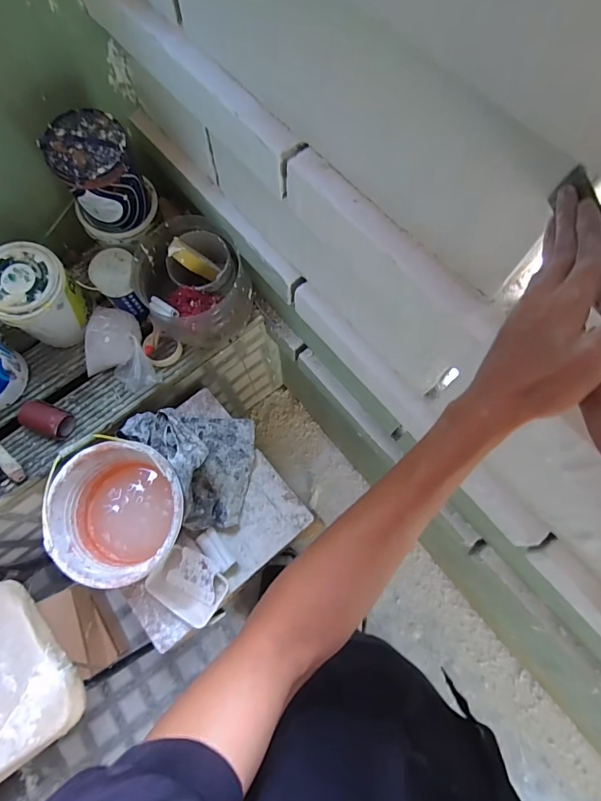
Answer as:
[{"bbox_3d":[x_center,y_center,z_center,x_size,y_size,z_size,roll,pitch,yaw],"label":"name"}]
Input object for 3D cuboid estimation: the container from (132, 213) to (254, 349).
[{"bbox_3d":[-0.253,-0.270,0.979,0.239,0.213,0.256,-33,73,-10],"label":"container"}]

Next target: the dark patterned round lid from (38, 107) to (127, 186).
[{"bbox_3d":[-0.402,-0.476,0.769,0.138,0.016,0.142,0,85,-6],"label":"dark patterned round lid"}]

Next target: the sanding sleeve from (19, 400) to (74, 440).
[{"bbox_3d":[-0.601,0.042,0.963,0.117,0.065,0.069,20,72,8],"label":"sanding sleeve"}]

